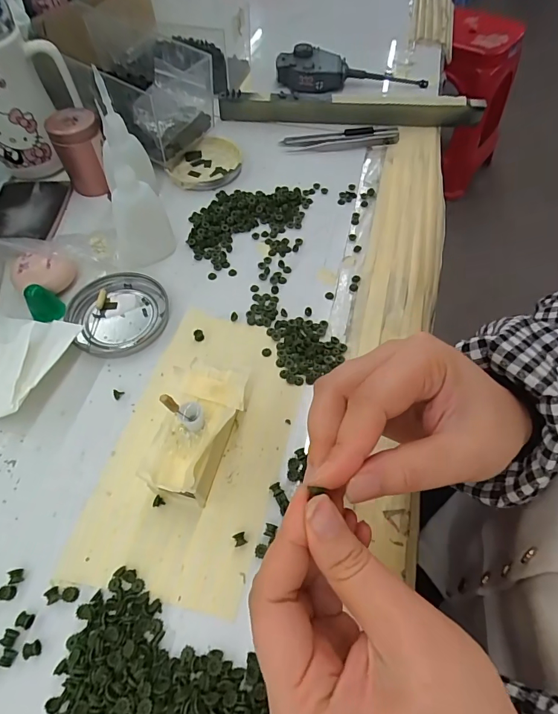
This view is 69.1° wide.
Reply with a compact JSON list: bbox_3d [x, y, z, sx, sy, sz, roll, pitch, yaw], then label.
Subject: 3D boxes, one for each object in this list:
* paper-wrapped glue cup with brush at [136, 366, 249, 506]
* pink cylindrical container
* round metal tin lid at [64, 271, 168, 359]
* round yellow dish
[{"bbox_3d":[-0.051,0.046,0.252,0.046,0.047,0.082,10,59,6],"label":"paper-wrapped glue cup with brush"},{"bbox_3d":[-0.189,-0.197,0.394,0.045,0.068,0.039,-20,61,-12],"label":"pink cylindrical container"},{"bbox_3d":[-0.132,-0.035,0.326,0.081,0.012,0.077,0,58,0],"label":"round metal tin lid"},{"bbox_3d":[-0.077,-0.204,0.431,0.073,0.013,0.077,0,58,0],"label":"round yellow dish"}]

